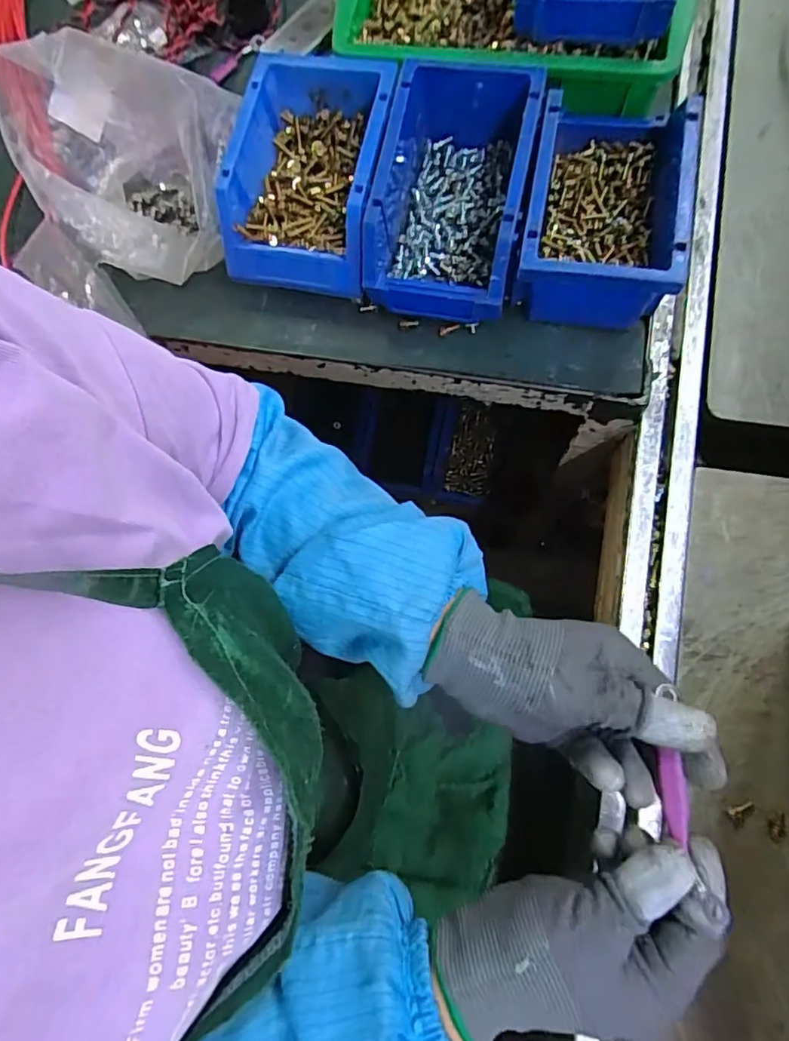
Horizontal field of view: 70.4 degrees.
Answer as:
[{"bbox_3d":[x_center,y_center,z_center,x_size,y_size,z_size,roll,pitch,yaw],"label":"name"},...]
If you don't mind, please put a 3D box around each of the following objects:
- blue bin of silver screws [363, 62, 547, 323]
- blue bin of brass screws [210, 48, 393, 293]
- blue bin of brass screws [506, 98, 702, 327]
[{"bbox_3d":[0.041,-0.240,0.414,0.107,0.067,0.166,10,80,9],"label":"blue bin of silver screws"},{"bbox_3d":[-0.064,-0.258,0.430,0.113,0.074,0.159,9,80,9],"label":"blue bin of brass screws"},{"bbox_3d":[0.148,-0.223,0.404,0.103,0.083,0.160,10,80,9],"label":"blue bin of brass screws"}]

